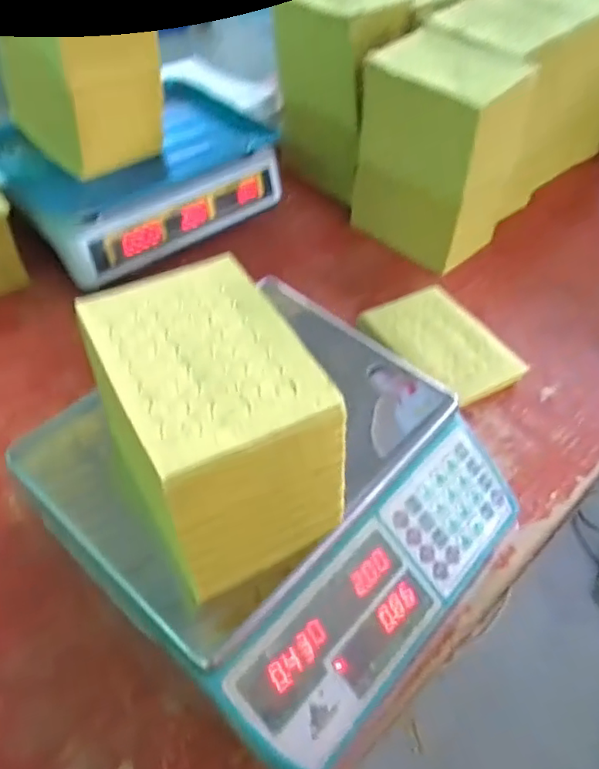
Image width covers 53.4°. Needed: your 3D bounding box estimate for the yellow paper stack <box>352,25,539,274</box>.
[{"bbox_3d":[0.178,-0.291,0.757,0.176,0.238,0.127,35,56,23],"label":"yellow paper stack"}]

